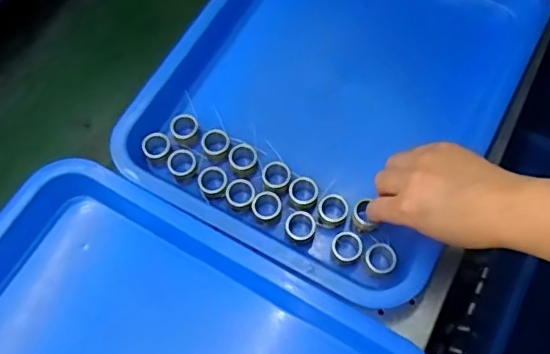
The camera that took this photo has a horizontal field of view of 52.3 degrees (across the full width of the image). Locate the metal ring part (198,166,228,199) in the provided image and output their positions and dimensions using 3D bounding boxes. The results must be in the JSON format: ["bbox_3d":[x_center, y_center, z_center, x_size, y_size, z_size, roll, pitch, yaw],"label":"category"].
[{"bbox_3d":[-0.055,0.004,0.497,0.025,0.012,0.028,-10,66,-6],"label":"metal ring part"}]

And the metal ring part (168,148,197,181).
[{"bbox_3d":[-0.083,-0.012,0.504,0.025,0.013,0.025,1,65,-1],"label":"metal ring part"}]

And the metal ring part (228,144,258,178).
[{"bbox_3d":[-0.028,-0.015,0.507,0.026,0.017,0.026,0,65,-2],"label":"metal ring part"}]

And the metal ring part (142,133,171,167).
[{"bbox_3d":[-0.107,-0.026,0.514,0.025,0.015,0.028,-28,69,-14],"label":"metal ring part"}]

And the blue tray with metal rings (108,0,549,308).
[{"bbox_3d":[0.058,-0.096,0.543,0.311,0.043,0.388,27,67,10],"label":"blue tray with metal rings"}]

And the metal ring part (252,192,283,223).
[{"bbox_3d":[-0.007,0.026,0.485,0.025,0.013,0.023,1,65,-1],"label":"metal ring part"}]

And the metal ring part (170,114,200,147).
[{"bbox_3d":[-0.083,-0.044,0.520,0.024,0.016,0.028,-9,66,-6],"label":"metal ring part"}]

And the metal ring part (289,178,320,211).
[{"bbox_3d":[0.025,0.014,0.487,0.025,0.017,0.024,16,66,6],"label":"metal ring part"}]

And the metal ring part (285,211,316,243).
[{"bbox_3d":[0.022,0.042,0.475,0.026,0.014,0.024,1,65,-1],"label":"metal ring part"}]

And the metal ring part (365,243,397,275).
[{"bbox_3d":[0.088,0.068,0.466,0.026,0.009,0.027,-4,65,-3],"label":"metal ring part"}]

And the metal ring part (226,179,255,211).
[{"bbox_3d":[-0.030,0.016,0.494,0.024,0.014,0.025,1,65,-1],"label":"metal ring part"}]

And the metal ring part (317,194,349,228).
[{"bbox_3d":[0.050,0.030,0.485,0.026,0.017,0.024,1,65,-1],"label":"metal ring part"}]

